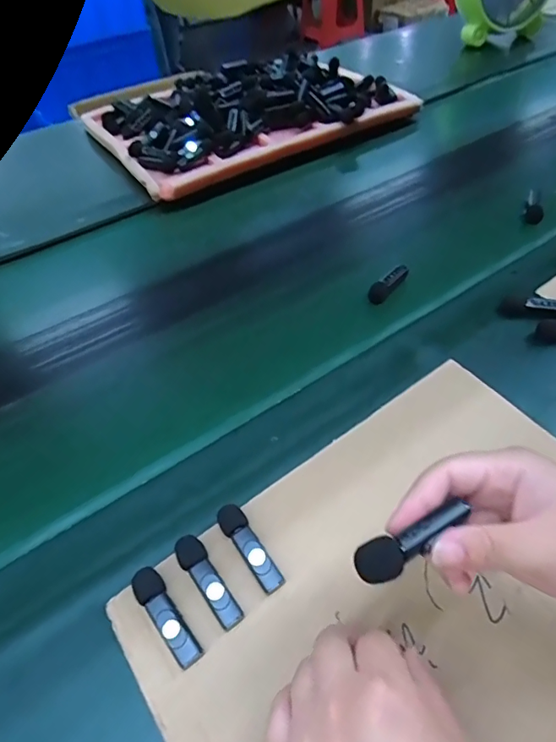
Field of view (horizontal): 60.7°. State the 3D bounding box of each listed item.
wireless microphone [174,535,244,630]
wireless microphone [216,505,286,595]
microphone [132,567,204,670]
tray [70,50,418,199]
[{"bbox_3d":[-0.046,0.138,0.314,0.019,0.009,0.065,-35,58,-23],"label":"wireless microphone"},{"bbox_3d":[-0.020,0.122,0.330,0.018,0.015,0.066,-29,56,-20],"label":"wireless microphone"},{"bbox_3d":[-0.071,0.157,0.305,0.018,0.016,0.066,-34,58,-23],"label":"microphone"},{"bbox_3d":[-0.052,-0.458,0.812,0.496,0.051,0.324,-29,53,-21],"label":"tray"}]

